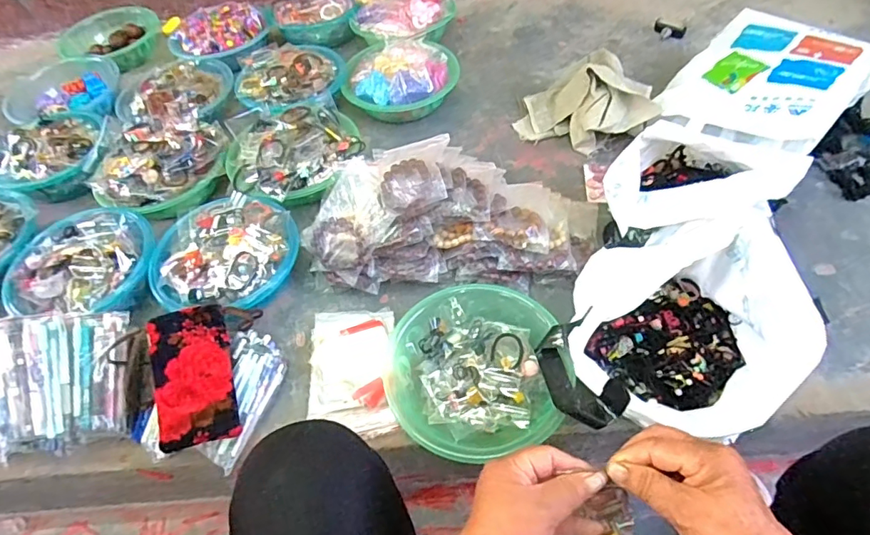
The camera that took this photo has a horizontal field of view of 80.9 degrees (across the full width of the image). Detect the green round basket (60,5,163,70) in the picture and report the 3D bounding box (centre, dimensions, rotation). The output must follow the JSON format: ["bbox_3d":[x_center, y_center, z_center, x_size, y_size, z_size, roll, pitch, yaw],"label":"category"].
[{"bbox_3d":[-0.797,-0.566,1.273,0.229,0.063,0.222,-3,54,4],"label":"green round basket"}]

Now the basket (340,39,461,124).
[{"bbox_3d":[-0.073,-0.380,1.043,0.194,0.102,0.208,-3,54,4],"label":"basket"}]

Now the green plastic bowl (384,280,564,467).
[{"bbox_3d":[0.050,0.133,0.665,0.218,0.081,0.226,-3,54,4],"label":"green plastic bowl"}]

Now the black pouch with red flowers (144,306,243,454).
[{"bbox_3d":[-0.309,0.137,0.655,0.092,0.024,0.173,-9,67,-26],"label":"black pouch with red flowers"}]

